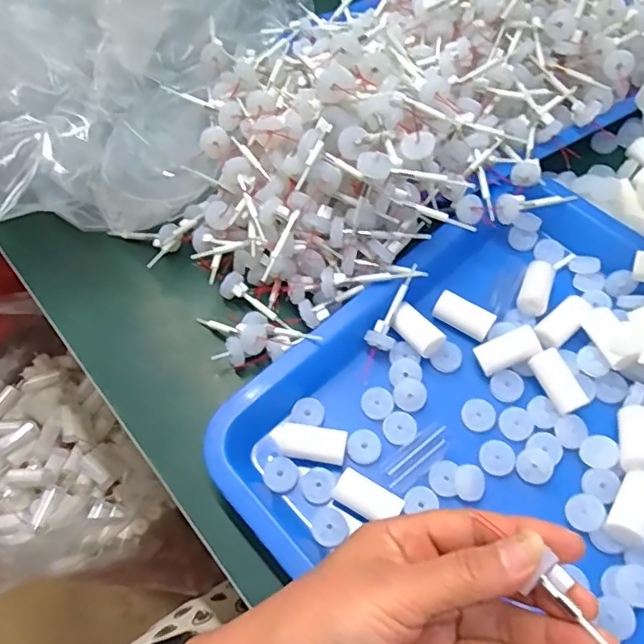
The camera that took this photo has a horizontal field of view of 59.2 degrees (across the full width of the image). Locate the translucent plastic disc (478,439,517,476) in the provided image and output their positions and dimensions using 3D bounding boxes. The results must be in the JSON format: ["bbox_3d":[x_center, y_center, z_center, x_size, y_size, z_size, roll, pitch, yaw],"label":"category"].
[{"bbox_3d":[0.109,0.085,0.354,0.021,0.004,0.022,-1,61,2],"label":"translucent plastic disc"}]

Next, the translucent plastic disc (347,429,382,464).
[{"bbox_3d":[0.027,0.078,0.357,0.021,0.004,0.021,-1,61,2],"label":"translucent plastic disc"}]

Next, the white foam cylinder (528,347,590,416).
[{"bbox_3d":[0.150,0.039,0.362,0.019,0.017,0.041,-24,62,-10],"label":"white foam cylinder"}]

